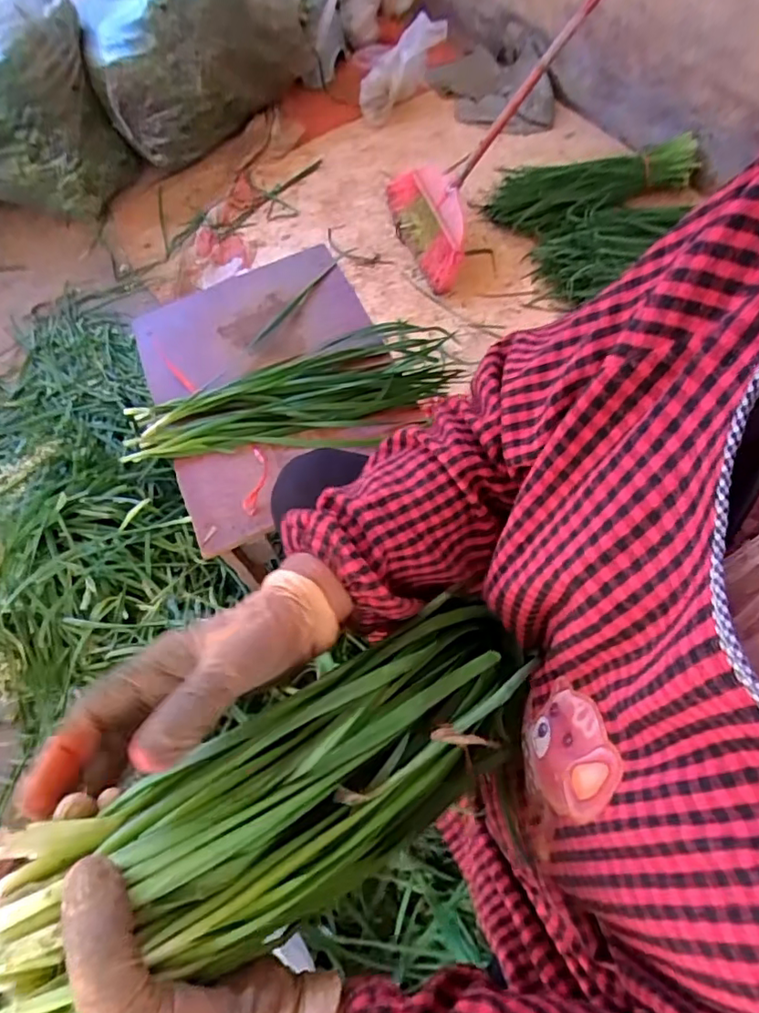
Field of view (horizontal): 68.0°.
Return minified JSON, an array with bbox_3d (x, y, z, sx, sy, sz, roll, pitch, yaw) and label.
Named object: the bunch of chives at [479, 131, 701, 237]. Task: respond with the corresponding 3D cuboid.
[{"bbox_3d":[0.477,-0.734,1.274,0.451,0.120,0.168,-5,61,2],"label":"bunch of chives"}]

